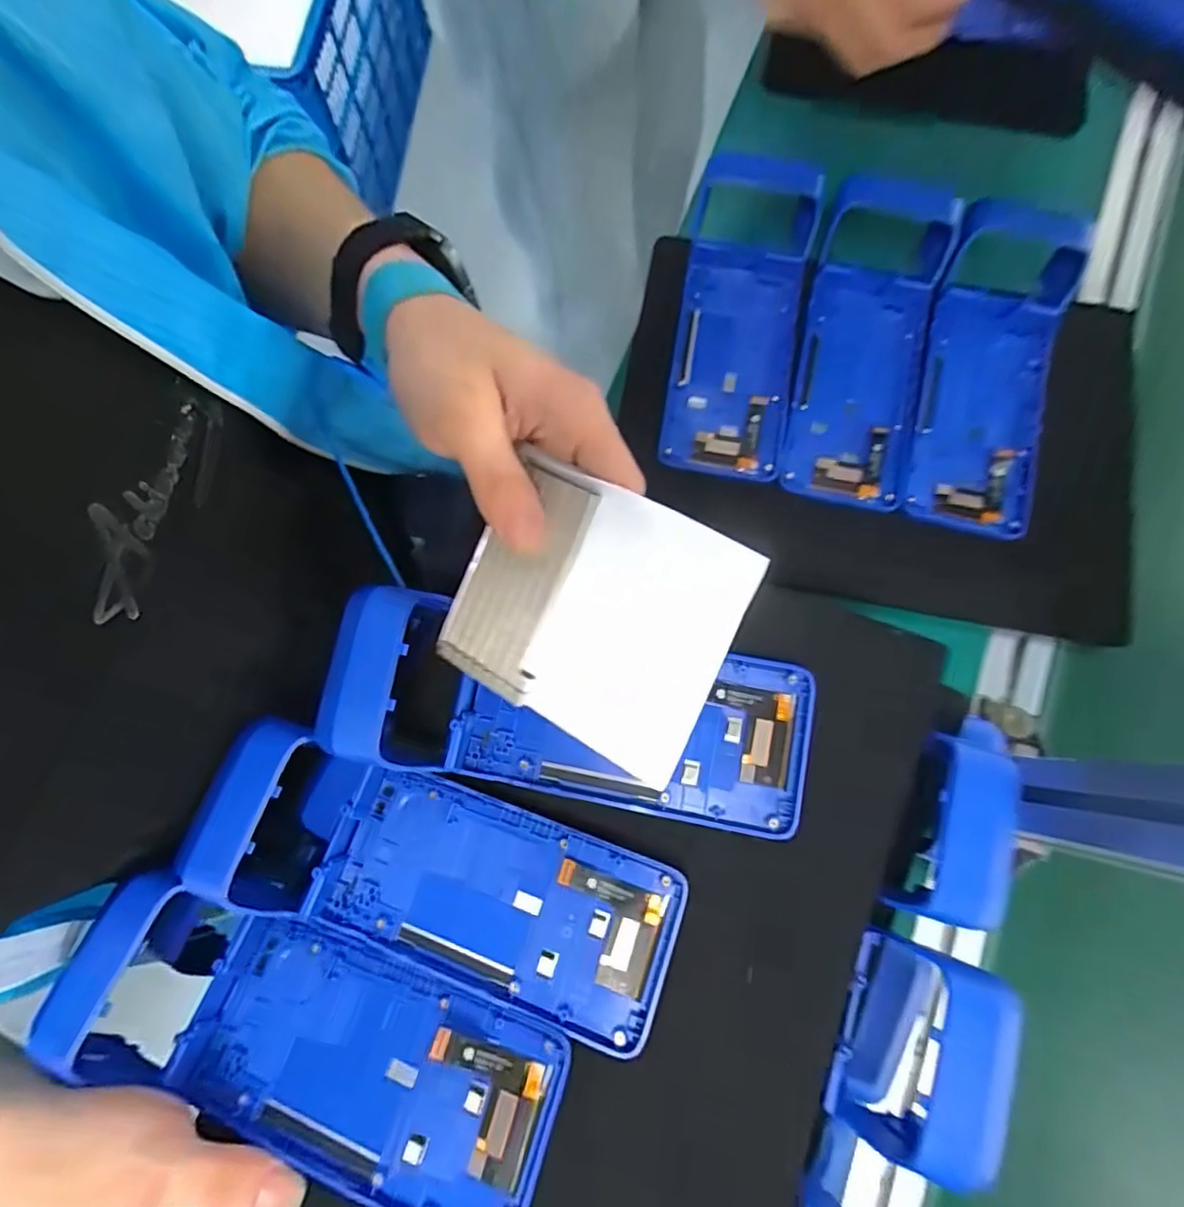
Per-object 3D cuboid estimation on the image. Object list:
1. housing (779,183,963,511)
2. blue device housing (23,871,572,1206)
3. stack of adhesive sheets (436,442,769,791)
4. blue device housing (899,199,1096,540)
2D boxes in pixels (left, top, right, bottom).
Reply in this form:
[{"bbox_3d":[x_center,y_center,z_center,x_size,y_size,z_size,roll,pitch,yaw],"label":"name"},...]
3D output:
[{"bbox_3d":[0.184,-0.174,0.415,0.079,0.043,0.209,13,79,3],"label":"housing"},{"bbox_3d":[-0.128,0.194,0.274,0.226,0.047,0.079,17,79,7],"label":"blue device housing"},{"bbox_3d":[-0.004,0.002,0.247,0.117,0.009,0.094,27,101,24],"label":"stack of adhesive sheets"},{"bbox_3d":[0.266,-0.155,0.411,0.089,0.042,0.215,16,79,3],"label":"blue device housing"}]

